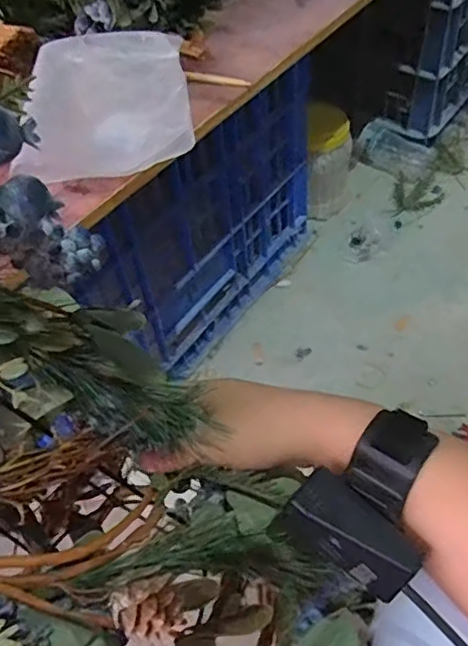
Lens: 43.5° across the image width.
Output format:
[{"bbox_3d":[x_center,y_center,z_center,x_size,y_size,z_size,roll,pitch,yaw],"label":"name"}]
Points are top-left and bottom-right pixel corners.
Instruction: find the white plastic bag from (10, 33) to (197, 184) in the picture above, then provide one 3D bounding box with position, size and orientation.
[{"bbox_3d":[-0.114,-0.199,0.533,0.143,0.033,0.193,-8,52,-1],"label":"white plastic bag"}]

